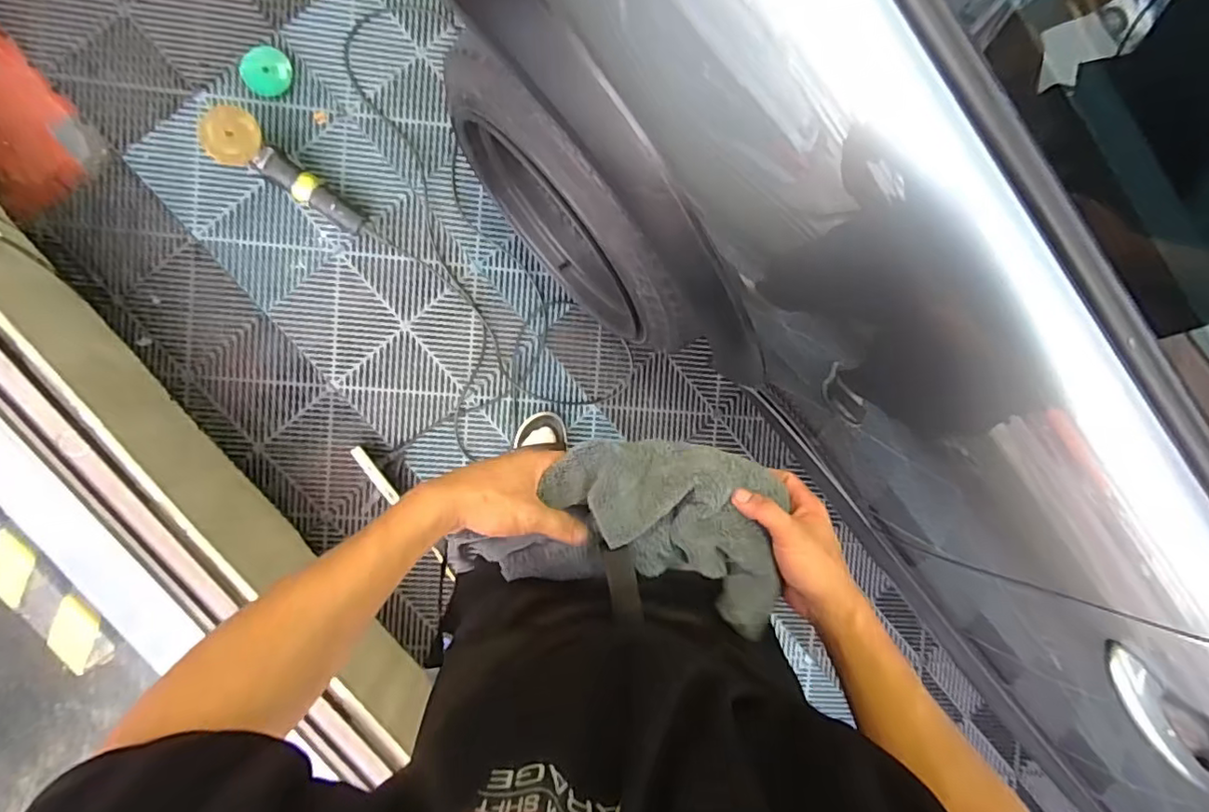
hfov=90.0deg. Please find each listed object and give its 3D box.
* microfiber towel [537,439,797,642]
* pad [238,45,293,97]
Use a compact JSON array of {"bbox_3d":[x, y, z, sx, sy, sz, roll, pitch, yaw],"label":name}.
[{"bbox_3d":[0.070,0.091,0.514,0.225,0.038,0.124,31,91,-10],"label":"microfiber towel"},{"bbox_3d":[-0.652,-0.645,1.161,0.093,0.017,0.095,4,95,-8],"label":"pad"}]

